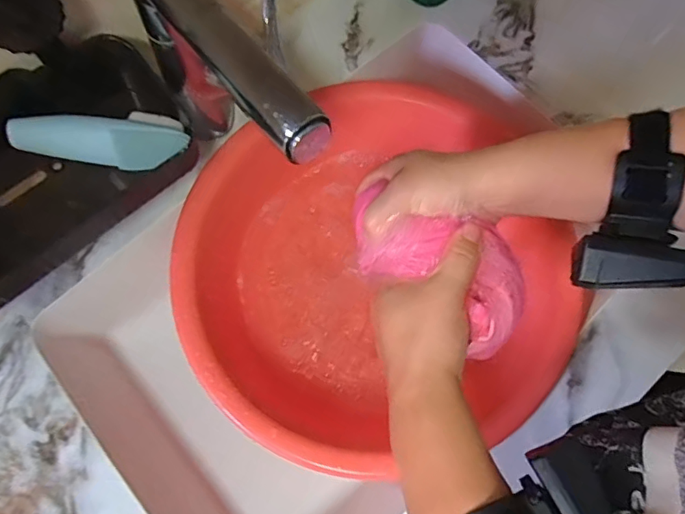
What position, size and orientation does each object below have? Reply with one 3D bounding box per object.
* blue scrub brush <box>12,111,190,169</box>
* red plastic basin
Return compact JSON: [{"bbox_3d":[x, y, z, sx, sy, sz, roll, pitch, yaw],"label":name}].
[{"bbox_3d":[-0.189,-0.095,0.400,0.128,0.034,0.045,-1,73,-1],"label":"blue scrub brush"},{"bbox_3d":[0.018,0.008,0.497,0.333,0.101,0.346,0,73,-1],"label":"red plastic basin"}]

